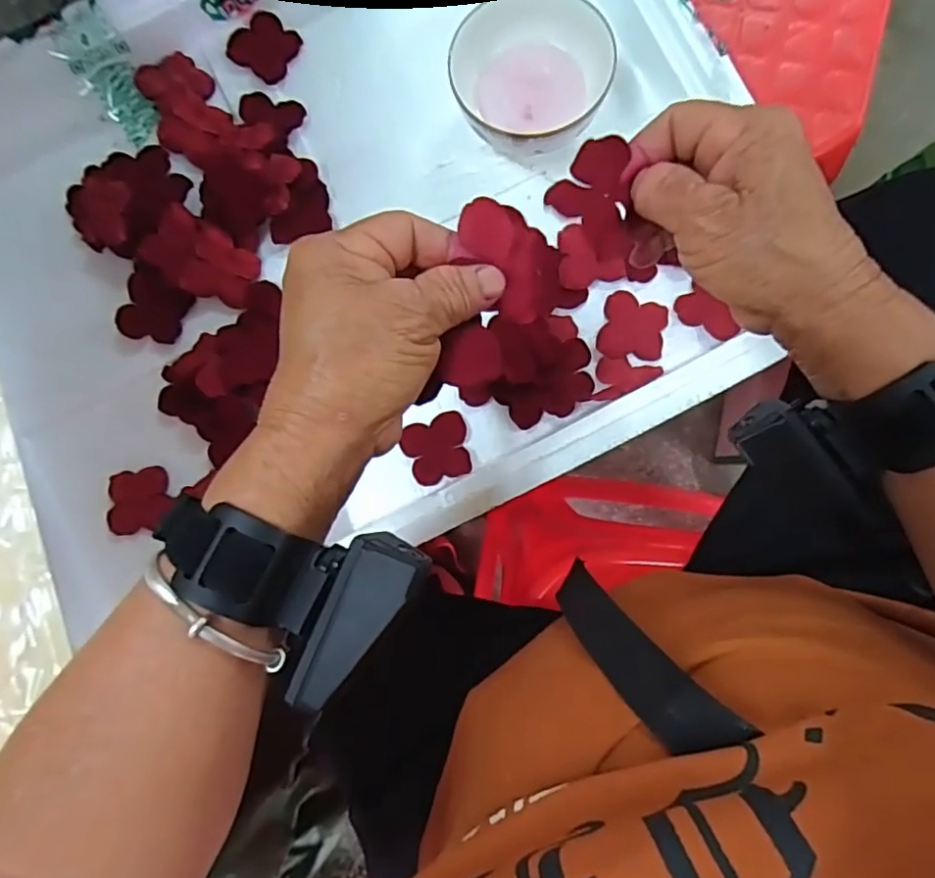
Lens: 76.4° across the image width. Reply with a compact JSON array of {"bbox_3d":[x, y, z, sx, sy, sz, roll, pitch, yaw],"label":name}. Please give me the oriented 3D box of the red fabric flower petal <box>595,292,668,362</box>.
[{"bbox_3d":[0.124,-0.083,0.446,0.047,0.004,0.049,13,86,6],"label":"red fabric flower petal"}]

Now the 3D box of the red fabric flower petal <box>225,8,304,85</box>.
[{"bbox_3d":[-0.159,-0.310,0.469,0.050,0.011,0.047,0,85,5],"label":"red fabric flower petal"}]

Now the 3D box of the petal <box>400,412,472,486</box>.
[{"bbox_3d":[-0.023,0.008,0.443,0.048,0.005,0.048,-16,82,2],"label":"petal"}]

